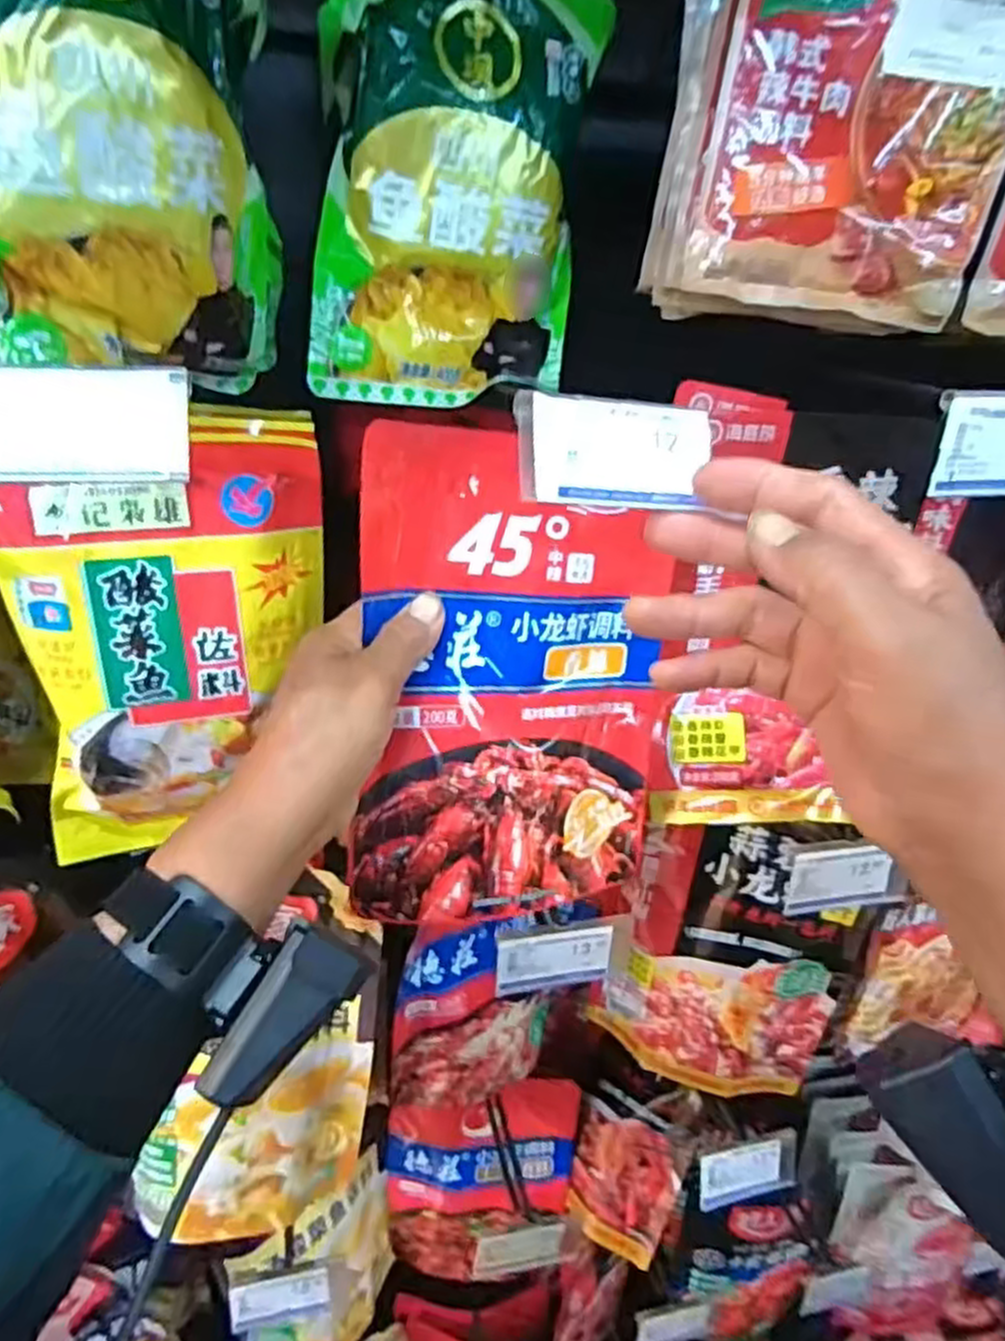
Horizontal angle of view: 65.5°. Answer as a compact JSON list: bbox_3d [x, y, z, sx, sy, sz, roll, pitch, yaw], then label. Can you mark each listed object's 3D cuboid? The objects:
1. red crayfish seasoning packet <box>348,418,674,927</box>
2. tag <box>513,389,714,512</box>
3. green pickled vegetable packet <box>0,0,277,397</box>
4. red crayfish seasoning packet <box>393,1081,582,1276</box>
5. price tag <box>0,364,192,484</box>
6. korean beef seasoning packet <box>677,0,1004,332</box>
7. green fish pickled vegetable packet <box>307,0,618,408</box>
[{"bbox_3d":[0.011,0.010,0.422,0.174,0.254,0.020,0,9,-23],"label":"red crayfish seasoning packet"},{"bbox_3d":[0.044,-0.084,0.301,0.078,0.042,0.006,1,-4,-14],"label":"tag"},{"bbox_3d":[-0.163,-0.232,0.331,0.141,0.194,0.035,-20,37,-39],"label":"green pickled vegetable packet"},{"bbox_3d":[-0.022,0.498,0.758,0.178,0.203,0.066,4,28,-4],"label":"red crayfish seasoning packet"},{"bbox_3d":[-0.146,-0.082,0.259,0.078,0.042,0.004,-2,-13,-14],"label":"price tag"},{"bbox_3d":[0.160,-0.239,0.339,0.128,0.148,0.012,8,28,4],"label":"korean beef seasoning packet"},{"bbox_3d":[-0.028,-0.259,0.429,0.148,0.205,0.030,-1,29,-13],"label":"green fish pickled vegetable packet"}]

